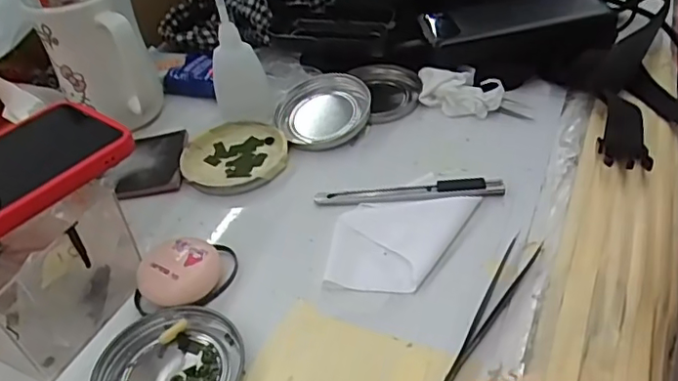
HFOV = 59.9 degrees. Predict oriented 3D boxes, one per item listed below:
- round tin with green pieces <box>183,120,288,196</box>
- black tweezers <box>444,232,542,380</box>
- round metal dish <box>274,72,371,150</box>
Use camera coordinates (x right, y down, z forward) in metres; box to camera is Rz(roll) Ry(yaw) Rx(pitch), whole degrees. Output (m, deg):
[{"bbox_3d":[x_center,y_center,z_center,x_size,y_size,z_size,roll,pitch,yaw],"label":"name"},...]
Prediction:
[{"bbox_3d":[-0.081,-0.025,0.453,0.082,0.013,0.079,-5,40,4],"label":"round tin with green pieces"},{"bbox_3d":[0.080,0.067,0.320,0.016,0.004,0.125,20,47,29],"label":"black tweezers"},{"bbox_3d":[-0.015,-0.067,0.475,0.074,0.021,0.082,5,42,15],"label":"round metal dish"}]

